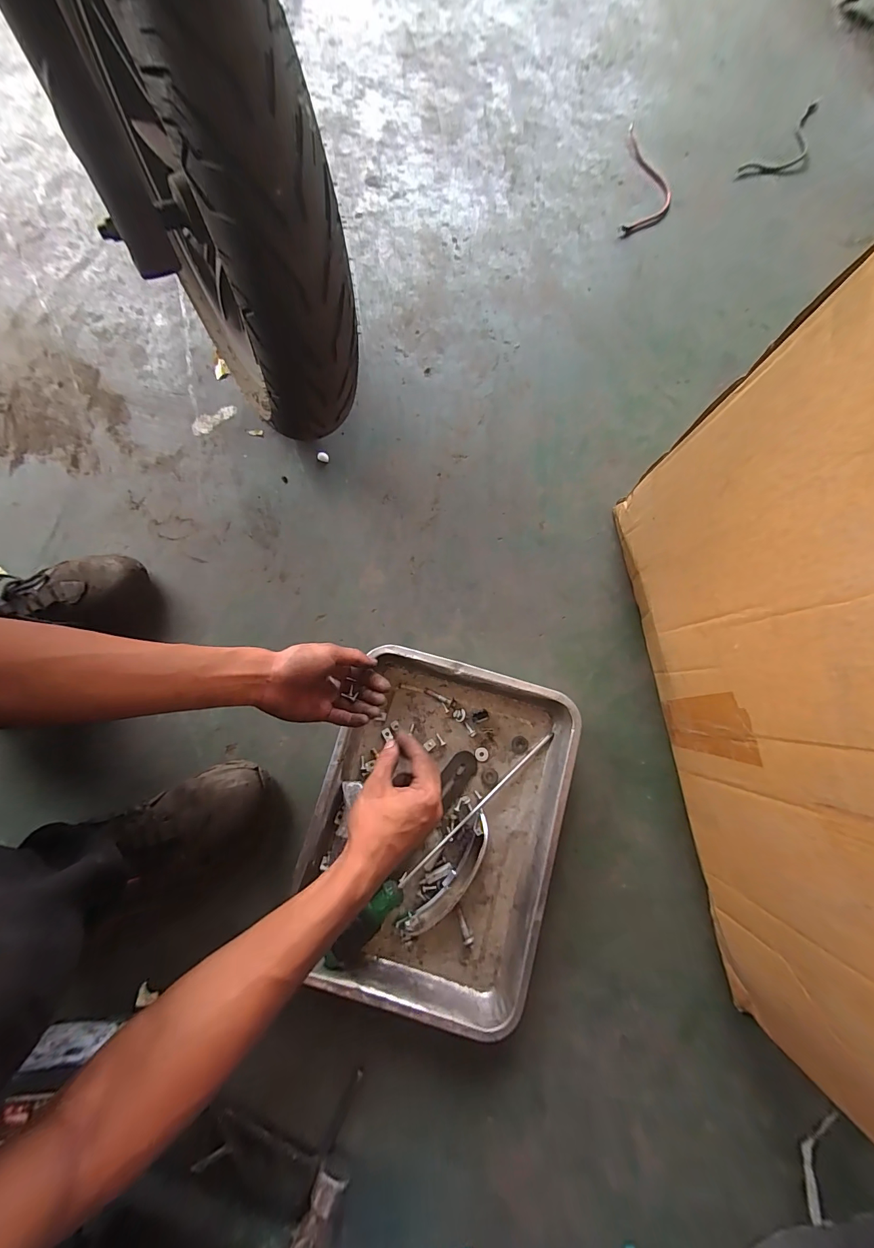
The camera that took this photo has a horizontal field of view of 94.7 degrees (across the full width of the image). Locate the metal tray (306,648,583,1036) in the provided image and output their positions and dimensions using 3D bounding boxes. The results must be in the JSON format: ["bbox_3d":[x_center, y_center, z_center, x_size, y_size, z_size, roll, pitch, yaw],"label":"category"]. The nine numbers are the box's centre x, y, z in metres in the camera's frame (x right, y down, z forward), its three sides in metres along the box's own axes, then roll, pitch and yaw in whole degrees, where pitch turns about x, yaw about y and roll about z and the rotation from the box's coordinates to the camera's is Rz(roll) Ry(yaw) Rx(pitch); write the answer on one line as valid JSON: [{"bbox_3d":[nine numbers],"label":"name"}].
[{"bbox_3d":[0.004,0.251,0.513,0.267,0.051,0.400,15,79,2],"label":"metal tray"}]

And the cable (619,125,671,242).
[{"bbox_3d":[0.400,-0.837,0.765,0.089,0.013,0.266,8,79,3],"label":"cable"}]

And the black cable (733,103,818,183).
[{"bbox_3d":[0.687,-0.916,0.779,0.279,0.007,0.087,-44,83,-8],"label":"black cable"}]

